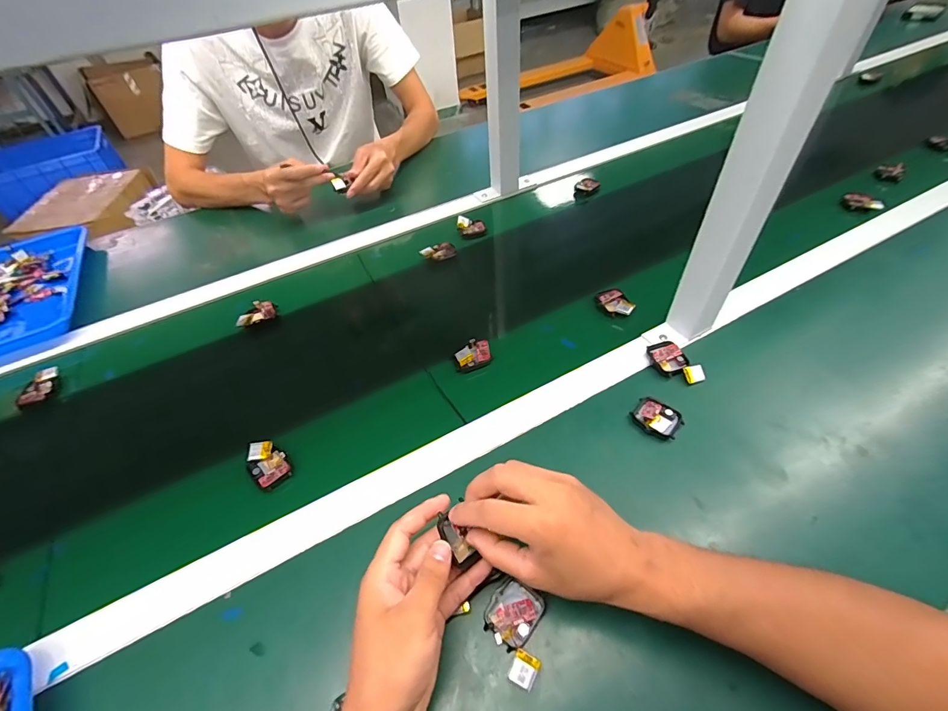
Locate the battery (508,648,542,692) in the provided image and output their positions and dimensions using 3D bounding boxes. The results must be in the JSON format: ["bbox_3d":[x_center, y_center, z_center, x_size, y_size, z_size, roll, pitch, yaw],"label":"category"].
[{"bbox_3d":[0.038,0.233,0.311,0.020,0.006,0.021,15,52,18],"label":"battery"}]

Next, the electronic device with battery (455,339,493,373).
[{"bbox_3d":[-0.001,-0.001,0.528,0.044,0.014,0.037,-16,49,-8],"label":"electronic device with battery"}]

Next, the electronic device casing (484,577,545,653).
[{"bbox_3d":[0.031,0.205,0.334,0.037,0.011,0.044,34,60,30],"label":"electronic device casing"}]

